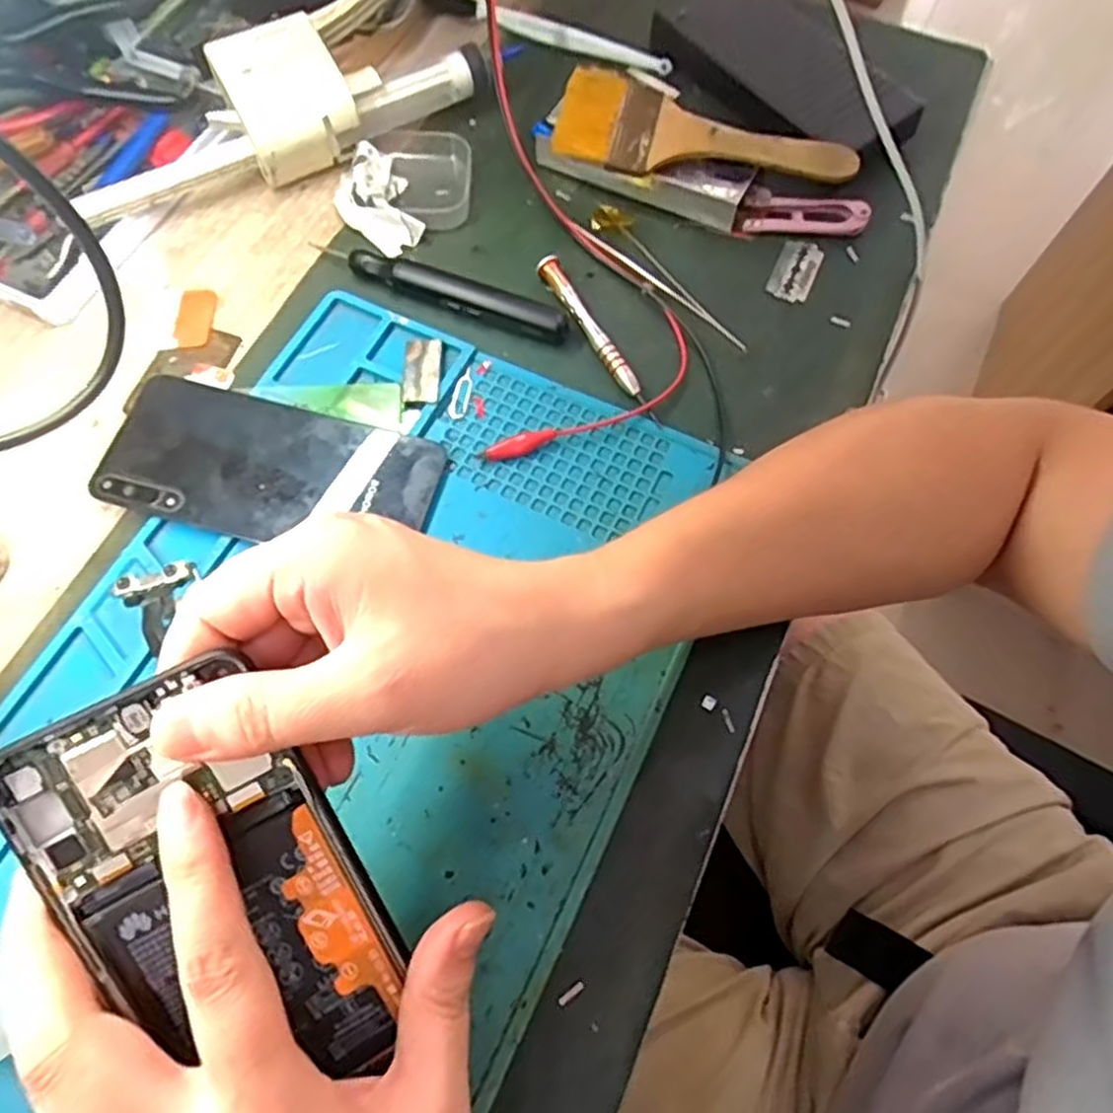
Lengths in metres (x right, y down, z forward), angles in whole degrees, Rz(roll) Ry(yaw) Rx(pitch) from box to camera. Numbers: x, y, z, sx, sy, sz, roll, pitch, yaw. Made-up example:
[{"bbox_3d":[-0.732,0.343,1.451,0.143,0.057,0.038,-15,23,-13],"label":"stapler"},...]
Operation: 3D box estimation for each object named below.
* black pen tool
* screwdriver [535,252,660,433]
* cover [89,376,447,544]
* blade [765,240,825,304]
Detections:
[{"bbox_3d":[-0.062,-0.143,0.392,0.142,0.014,0.016,21,68,7],"label":"black pen tool"},{"bbox_3d":[0.023,-0.115,0.384,0.013,0.010,0.114,-29,71,-13],"label":"screwdriver"},{"bbox_3d":[-0.136,-0.042,0.350,0.155,0.006,0.072,15,67,4],"label":"cover"},{"bbox_3d":[0.134,-0.160,0.410,0.023,0.004,0.043,18,69,21],"label":"blade"}]

